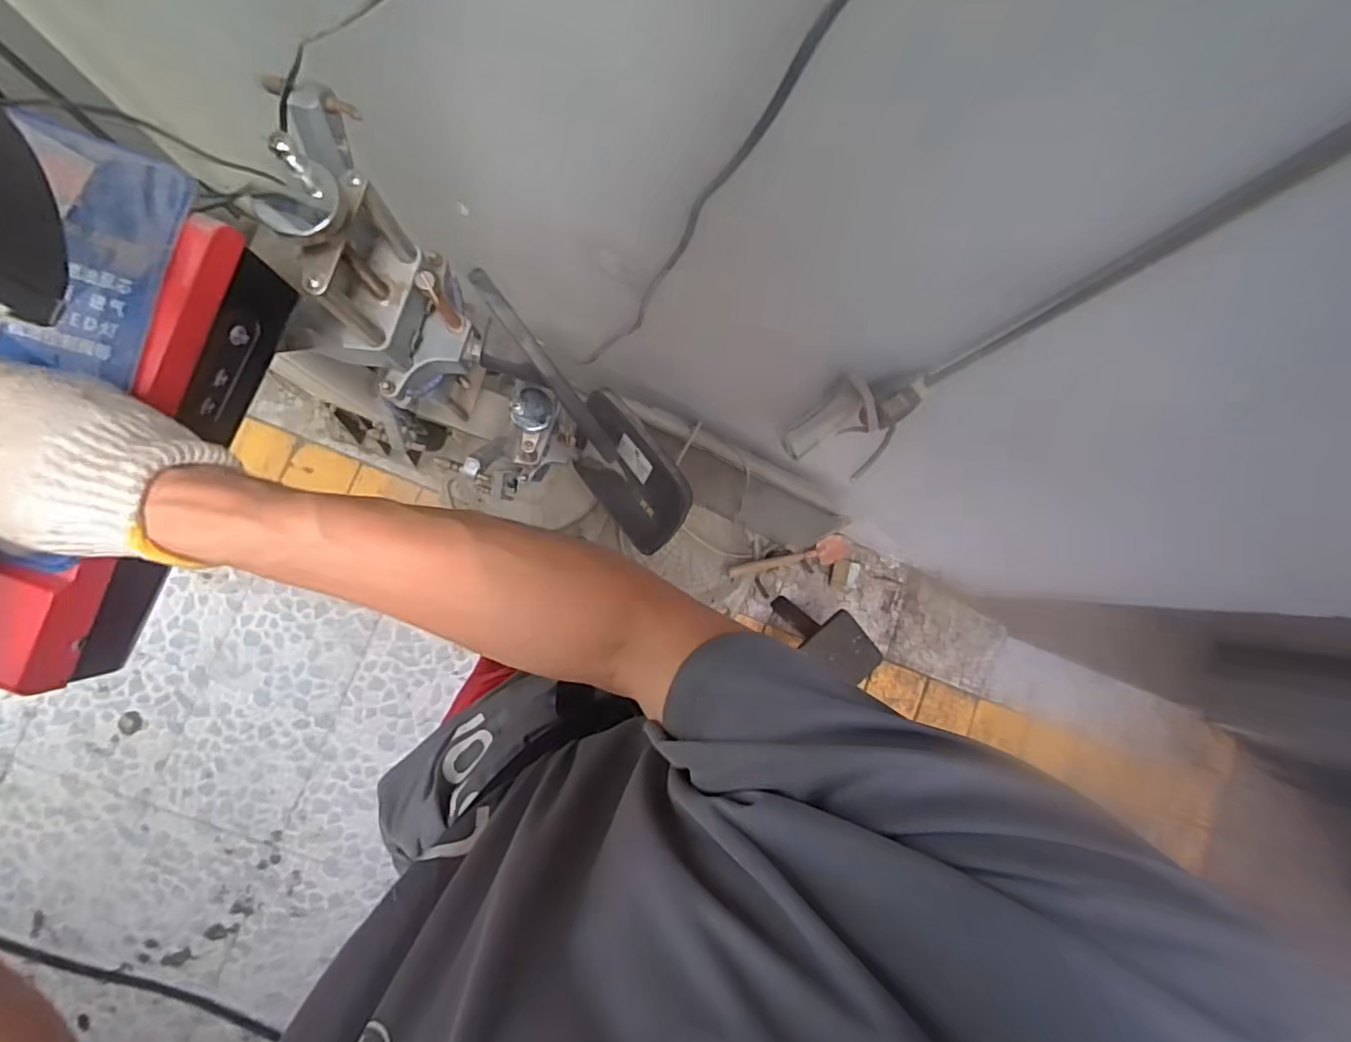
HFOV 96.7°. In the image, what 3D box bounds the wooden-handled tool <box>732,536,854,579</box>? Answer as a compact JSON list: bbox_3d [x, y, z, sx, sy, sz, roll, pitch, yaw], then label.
[{"bbox_3d":[0.302,0.106,1.533,0.330,0.031,0.069,-16,87,-8],"label":"wooden-handled tool"}]

